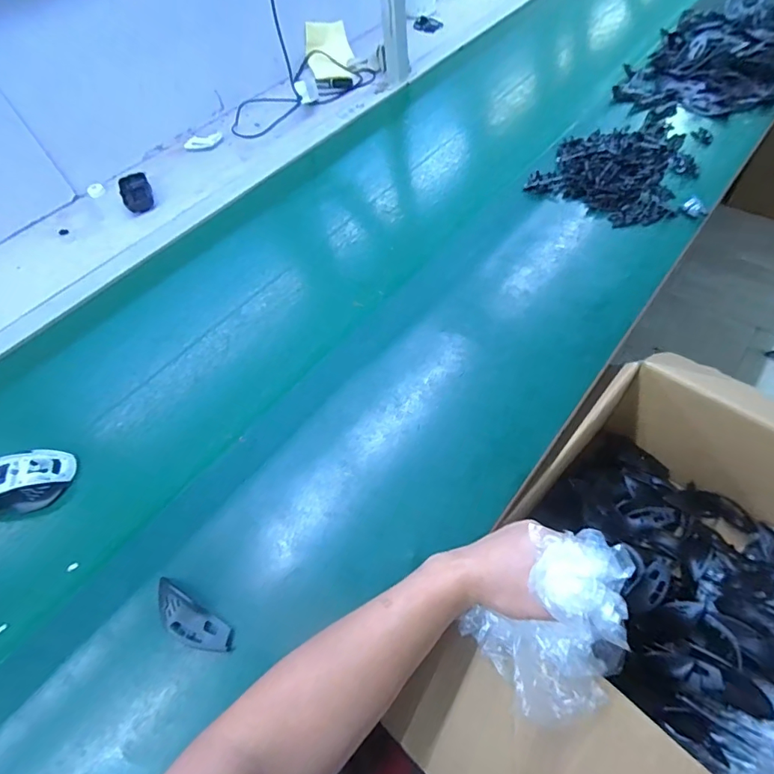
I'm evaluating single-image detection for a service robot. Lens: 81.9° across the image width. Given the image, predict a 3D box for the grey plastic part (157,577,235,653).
[{"bbox_3d":[-0.198,0.230,0.441,0.103,0.016,0.035,25,62,19],"label":"grey plastic part"}]

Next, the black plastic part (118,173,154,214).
[{"bbox_3d":[-0.478,-0.371,0.855,0.053,0.019,0.115,-27,59,-13],"label":"black plastic part"}]

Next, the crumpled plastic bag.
[{"bbox_3d":[0.155,0.214,0.399,0.138,0.112,0.119,-32,60,-15],"label":"crumpled plastic bag"}]

